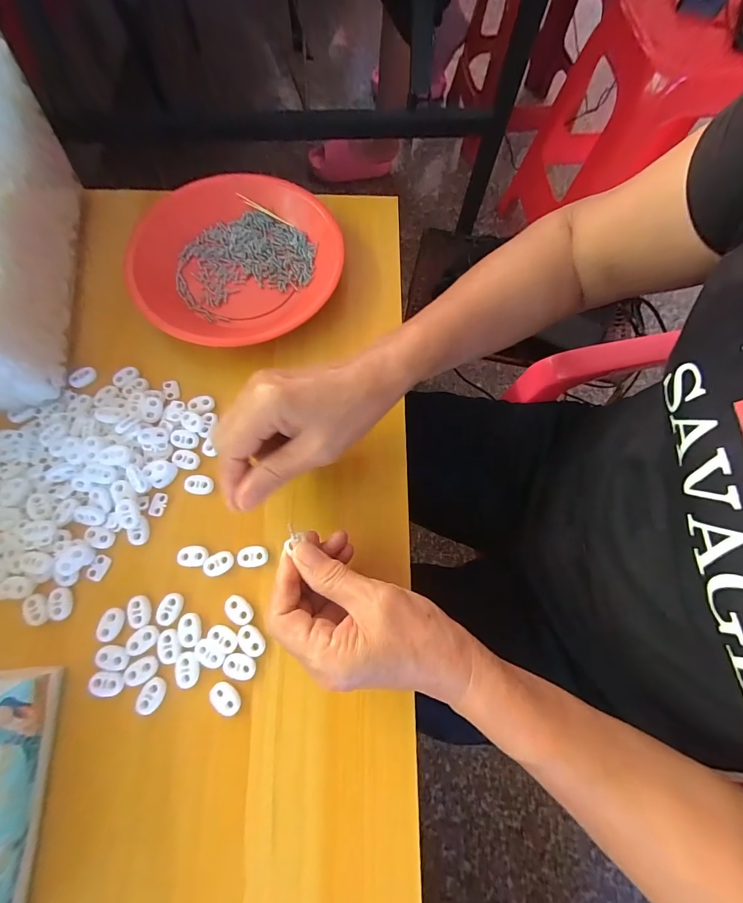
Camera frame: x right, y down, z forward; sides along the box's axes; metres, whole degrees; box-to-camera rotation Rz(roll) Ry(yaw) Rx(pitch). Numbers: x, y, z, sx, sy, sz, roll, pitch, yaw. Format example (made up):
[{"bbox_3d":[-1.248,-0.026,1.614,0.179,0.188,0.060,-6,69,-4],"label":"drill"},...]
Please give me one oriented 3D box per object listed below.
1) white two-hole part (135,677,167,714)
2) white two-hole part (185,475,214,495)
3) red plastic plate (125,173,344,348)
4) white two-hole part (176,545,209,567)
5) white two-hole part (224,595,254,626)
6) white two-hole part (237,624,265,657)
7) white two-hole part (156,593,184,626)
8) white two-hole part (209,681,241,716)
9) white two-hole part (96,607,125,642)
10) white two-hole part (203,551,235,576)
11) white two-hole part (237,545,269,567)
[{"bbox_3d":[-0.151,0.167,0.259,0.016,0.004,0.022,18,72,4],"label":"white two-hole part"},{"bbox_3d":[-0.139,0.026,0.306,0.023,0.004,0.015,5,72,0],"label":"white two-hole part"},{"bbox_3d":[-0.126,-0.187,0.365,0.187,0.032,0.197,1,72,-2],"label":"red plastic plate"},{"bbox_3d":[-0.136,0.080,0.289,0.022,0.004,0.016,3,72,-1],"label":"white two-hole part"},{"bbox_3d":[-0.098,0.117,0.280,0.015,0.004,0.023,-42,78,-14],"label":"white two-hole part"},{"bbox_3d":[-0.086,0.136,0.273,0.015,0.004,0.022,-42,78,-14],"label":"white two-hole part"},{"bbox_3d":[-0.148,0.115,0.278,0.016,0.004,0.022,19,72,4],"label":"white two-hole part"},{"bbox_3d":[-0.101,0.171,0.262,0.023,0.004,0.015,39,75,10],"label":"white two-hole part"},{"bbox_3d":[-0.187,0.124,0.272,0.017,0.004,0.022,10,72,1],"label":"white two-hole part"},{"bbox_3d":[-0.116,0.085,0.288,0.022,0.004,0.016,-24,74,-9],"label":"white two-hole part"},{"bbox_3d":[-0.091,0.080,0.291,0.022,0.004,0.015,3,72,-1],"label":"white two-hole part"}]

